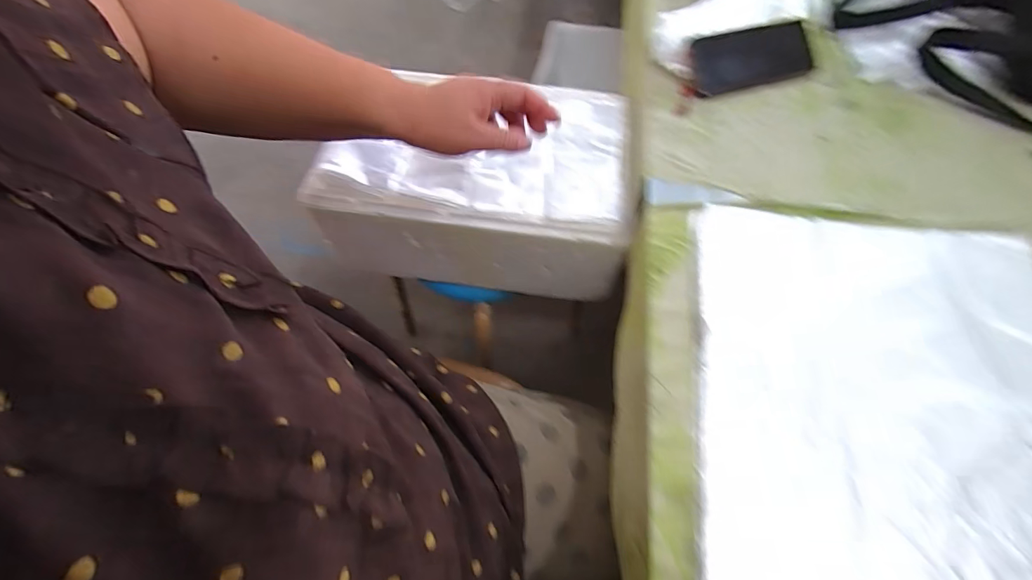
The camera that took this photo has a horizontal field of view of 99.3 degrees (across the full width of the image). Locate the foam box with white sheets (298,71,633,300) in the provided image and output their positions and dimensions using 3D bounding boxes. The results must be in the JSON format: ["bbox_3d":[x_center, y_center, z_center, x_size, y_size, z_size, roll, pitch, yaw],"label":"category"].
[{"bbox_3d":[-0.054,-0.146,0.621,0.401,0.173,0.223,7,61,5],"label":"foam box with white sheets"}]

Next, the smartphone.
[{"bbox_3d":[0.296,-0.290,0.551,0.148,0.008,0.068,-13,101,-4],"label":"smartphone"}]

